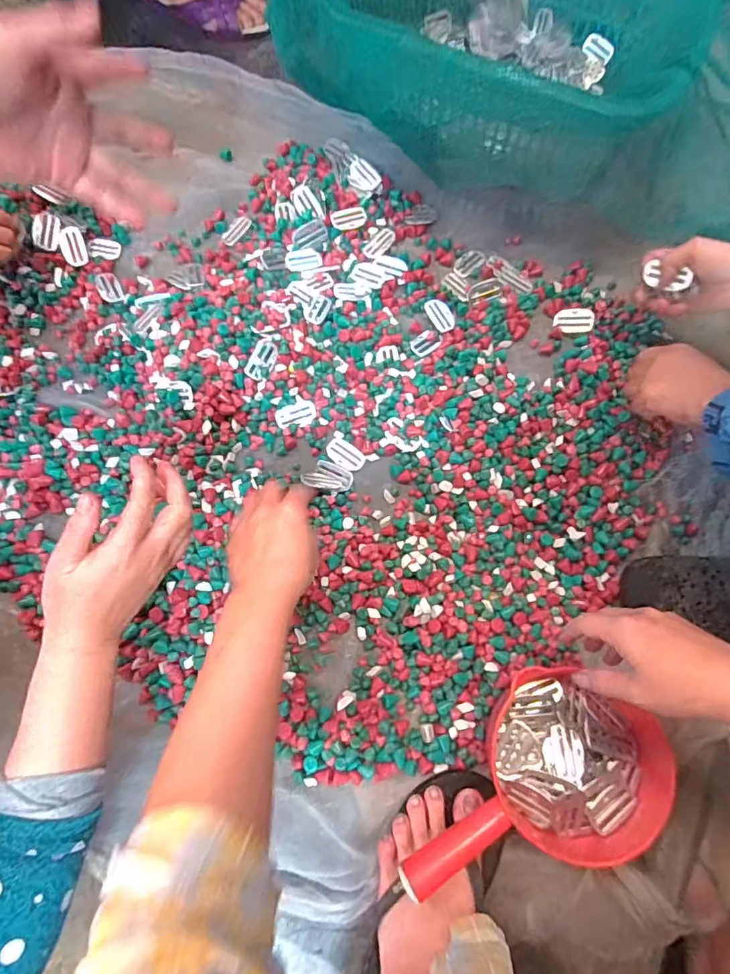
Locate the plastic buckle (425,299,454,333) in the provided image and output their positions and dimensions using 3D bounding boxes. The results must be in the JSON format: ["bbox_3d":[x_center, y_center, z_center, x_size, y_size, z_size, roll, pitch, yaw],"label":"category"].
[{"bbox_3d":[0.094,-0.214,0.625,0.028,0.007,0.045,-27,76,-9],"label":"plastic buckle"}]

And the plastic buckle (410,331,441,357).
[{"bbox_3d":[0.074,-0.176,0.617,0.036,0.004,0.028,-41,79,-12],"label":"plastic buckle"}]

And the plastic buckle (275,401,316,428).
[{"bbox_3d":[-0.082,-0.085,0.594,0.047,0.004,0.028,-11,99,-4],"label":"plastic buckle"}]

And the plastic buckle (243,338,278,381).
[{"bbox_3d":[-0.118,-0.147,0.580,0.028,0.004,0.047,28,88,-9],"label":"plastic buckle"}]

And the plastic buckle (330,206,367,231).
[{"bbox_3d":[-0.021,-0.347,0.651,0.045,0.011,0.027,-18,75,-7],"label":"plastic buckle"}]

